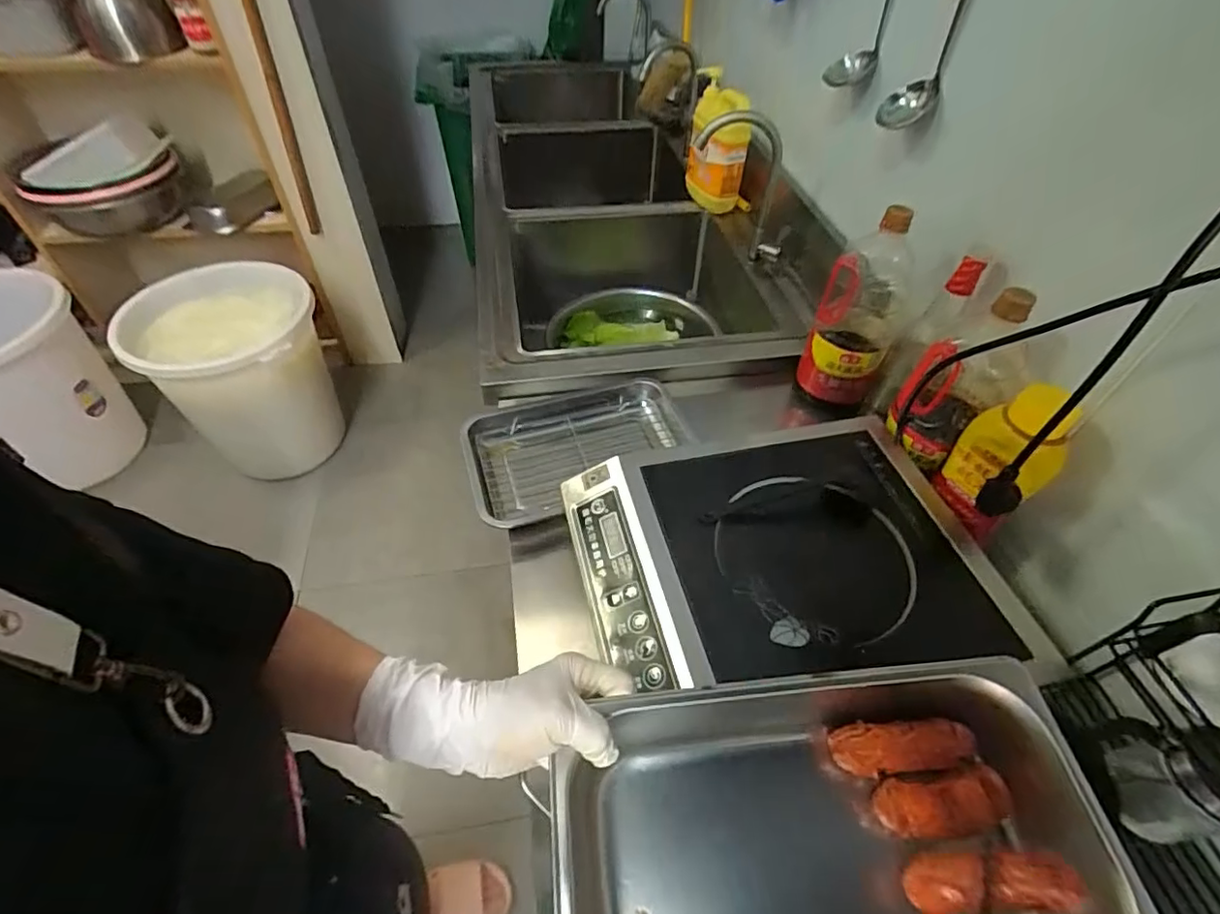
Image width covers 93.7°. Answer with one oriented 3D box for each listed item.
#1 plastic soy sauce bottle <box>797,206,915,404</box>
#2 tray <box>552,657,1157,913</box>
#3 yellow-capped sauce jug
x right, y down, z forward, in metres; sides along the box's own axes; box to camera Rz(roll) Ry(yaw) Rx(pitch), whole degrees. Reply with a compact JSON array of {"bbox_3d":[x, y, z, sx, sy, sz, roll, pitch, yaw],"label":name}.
[{"bbox_3d":[0.359,-0.211,0.822,0.110,0.268,0.094,20,52,15],"label":"plastic soy sauce bottle"},{"bbox_3d":[0.130,0.238,0.355,0.320,0.075,0.171,-4,49,-5],"label":"tray"},{"bbox_3d":[0.434,0.014,0.638,0.066,0.188,0.077,0,49,-2],"label":"yellow-capped sauce jug"}]

